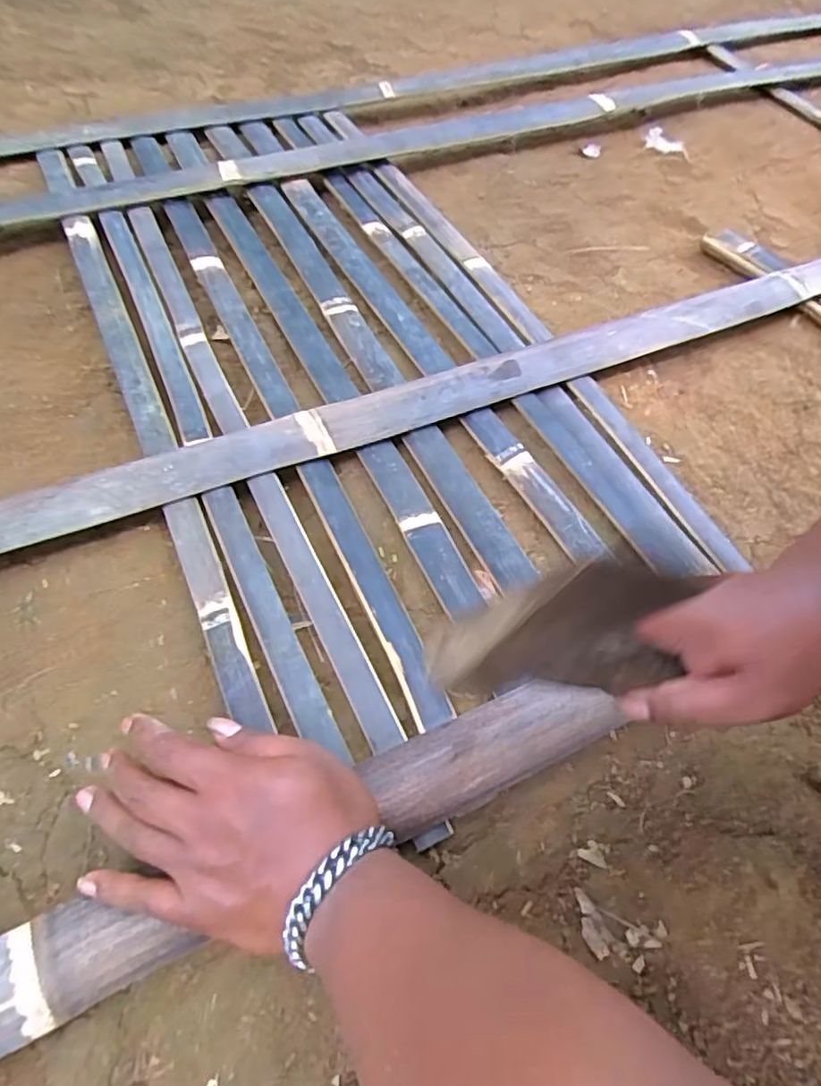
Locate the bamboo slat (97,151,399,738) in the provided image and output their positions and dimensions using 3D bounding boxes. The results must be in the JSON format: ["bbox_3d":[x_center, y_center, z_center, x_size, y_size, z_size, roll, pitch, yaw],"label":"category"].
[{"bbox_3d":[-0.185,-0.172,0.578,0.033,0.016,0.775,-21,61,-17],"label":"bamboo slat"}]

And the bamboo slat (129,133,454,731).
[{"bbox_3d":[-0.132,-0.156,0.577,0.035,0.023,0.701,-21,60,-17],"label":"bamboo slat"}]

